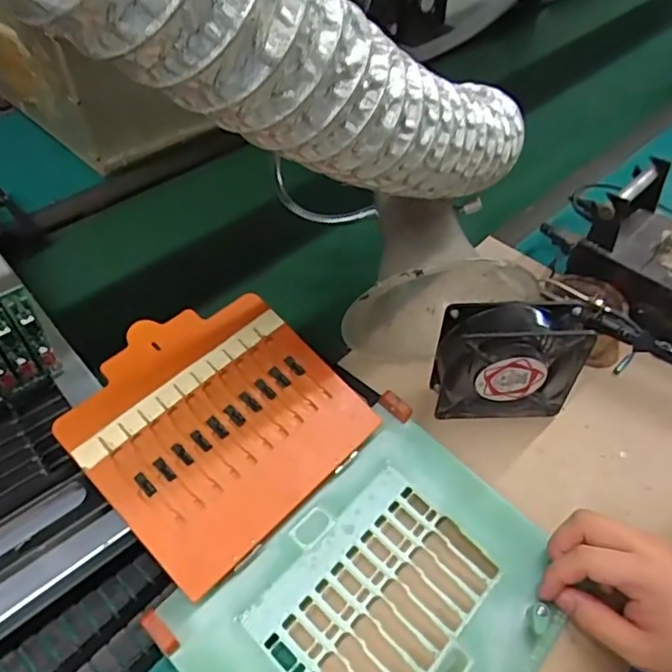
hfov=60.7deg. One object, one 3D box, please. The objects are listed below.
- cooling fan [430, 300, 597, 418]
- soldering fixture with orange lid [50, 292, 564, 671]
[{"bbox_3d":[0.154,0.024,0.518,0.121,0.117,0.041,-1,48,0],"label":"cooling fan"},{"bbox_3d":[-0.023,0.134,0.435,0.375,0.026,0.251,44,60,13],"label":"soldering fixture with orange lid"}]

